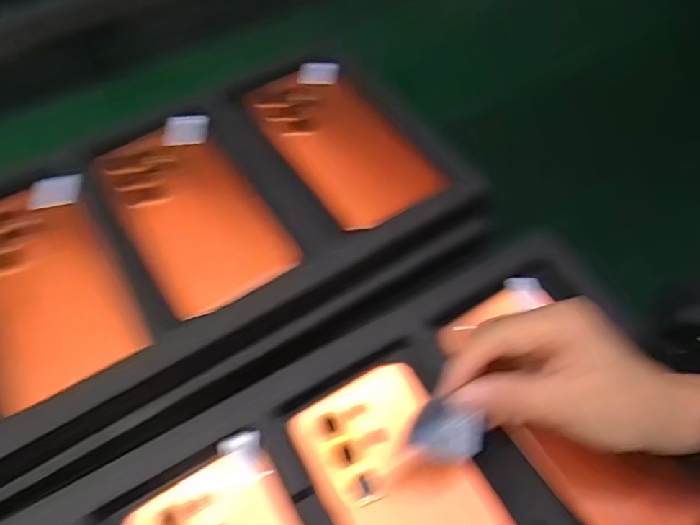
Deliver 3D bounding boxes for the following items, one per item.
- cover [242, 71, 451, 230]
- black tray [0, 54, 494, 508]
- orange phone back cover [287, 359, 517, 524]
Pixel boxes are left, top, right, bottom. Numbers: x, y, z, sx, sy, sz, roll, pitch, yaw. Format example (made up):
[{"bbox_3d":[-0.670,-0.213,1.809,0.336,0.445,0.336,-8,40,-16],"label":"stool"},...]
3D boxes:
[{"bbox_3d":[-0.009,-0.097,0.405,0.088,0.011,0.172,-32,60,-17],"label":"cover"},{"bbox_3d":[-0.146,-0.003,0.368,0.463,0.050,0.231,-30,60,-16],"label":"black tray"},{"bbox_3d":[0.040,0.141,0.293,0.086,0.010,0.167,-27,59,-14],"label":"orange phone back cover"}]

